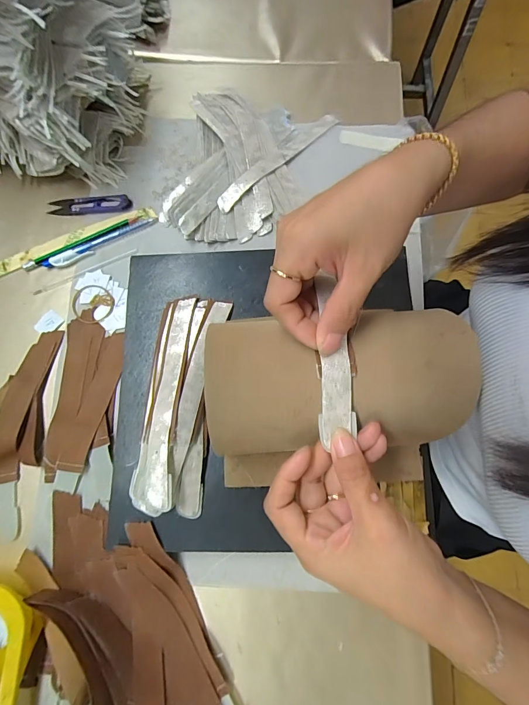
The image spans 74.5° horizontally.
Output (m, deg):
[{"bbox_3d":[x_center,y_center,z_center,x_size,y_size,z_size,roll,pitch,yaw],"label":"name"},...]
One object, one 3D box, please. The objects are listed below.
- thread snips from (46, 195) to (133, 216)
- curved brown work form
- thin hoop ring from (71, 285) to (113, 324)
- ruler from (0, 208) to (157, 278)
[{"bbox_3d":[-0.212,-0.179,0.417,0.100,0.008,0.023,-2,77,-1],"label":"thread snips"},{"bbox_3d":[0.053,0.019,0.245,0.182,0.048,0.092,-5,77,0],"label":"curved brown work form"},{"bbox_3d":[-0.194,-0.055,0.391,0.049,0.004,0.044,9,77,2],"label":"thin hoop ring"},{"bbox_3d":[-0.229,-0.133,0.409,0.205,0.006,0.021,-23,78,-5],"label":"ruler"}]

